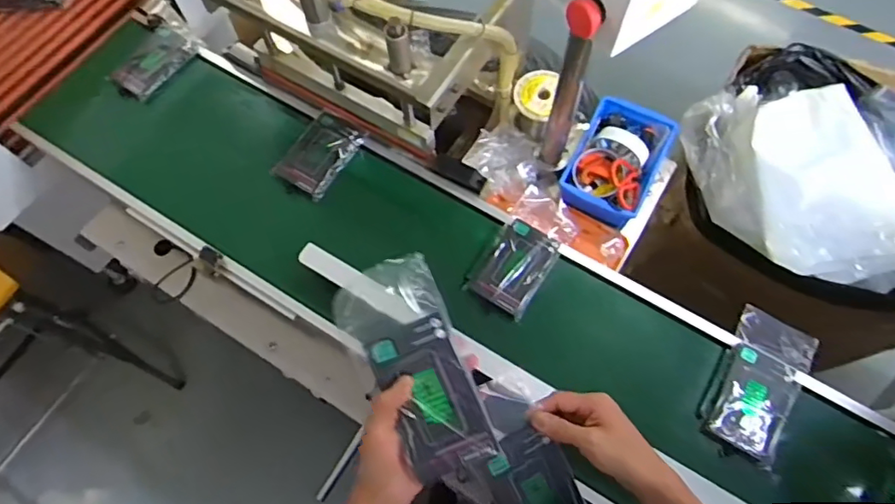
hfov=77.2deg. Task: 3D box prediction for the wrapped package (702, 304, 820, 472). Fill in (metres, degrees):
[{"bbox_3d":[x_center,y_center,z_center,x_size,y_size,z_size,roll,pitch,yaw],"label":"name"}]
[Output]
[{"bbox_3d":[0.425,0.181,0.757,0.096,0.029,0.199,29,71,11],"label":"wrapped package"}]

